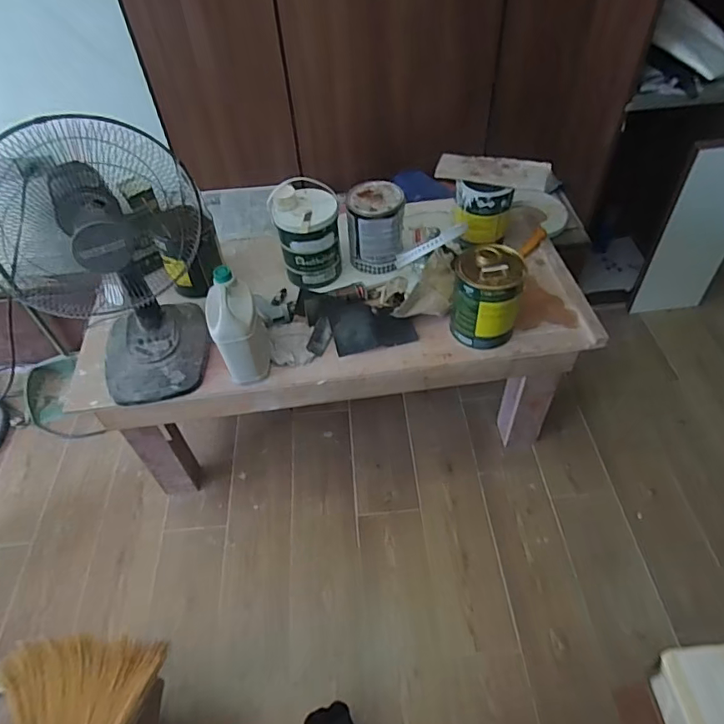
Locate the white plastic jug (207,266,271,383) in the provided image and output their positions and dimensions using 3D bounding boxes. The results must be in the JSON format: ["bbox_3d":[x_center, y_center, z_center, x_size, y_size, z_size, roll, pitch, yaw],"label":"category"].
[{"bbox_3d":[-0.289,-0.082,1.199,0.115,0.233,0.156,-17,51,-11],"label":"white plastic jug"}]

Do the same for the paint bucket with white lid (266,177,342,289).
[{"bbox_3d":[-0.150,-0.343,1.414,0.170,0.261,0.170,-2,49,2],"label":"paint bucket with white lid"}]

